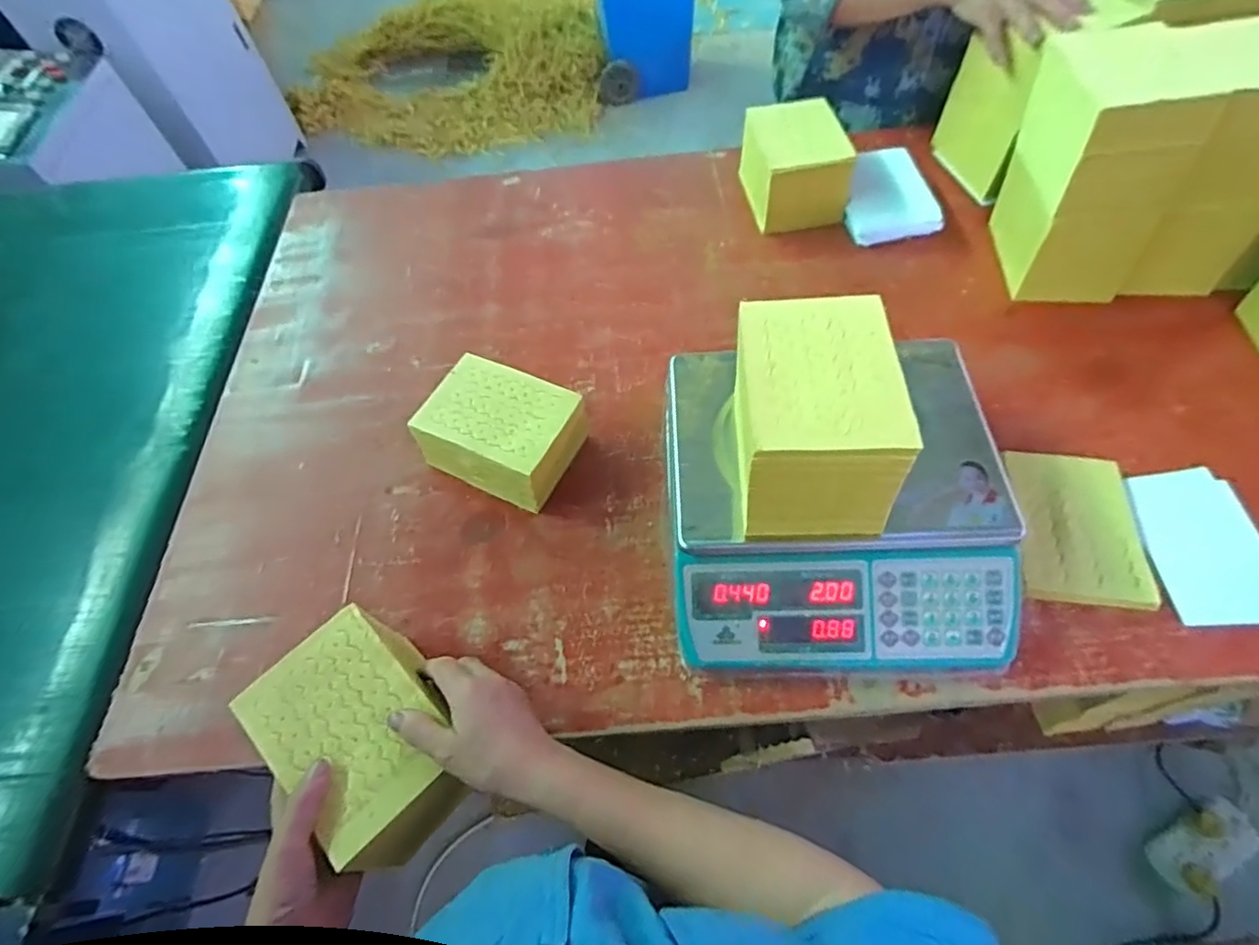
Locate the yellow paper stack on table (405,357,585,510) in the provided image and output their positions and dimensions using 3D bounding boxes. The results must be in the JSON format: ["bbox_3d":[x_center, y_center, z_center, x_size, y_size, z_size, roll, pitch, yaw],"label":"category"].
[{"bbox_3d":[-0.145,-0.048,0.678,0.158,0.084,0.126,23,64,17],"label":"yellow paper stack on table"}]

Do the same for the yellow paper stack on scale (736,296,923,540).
[{"bbox_3d":[0.157,-0.049,0.513,0.120,0.105,0.180,-1,60,4],"label":"yellow paper stack on scale"}]

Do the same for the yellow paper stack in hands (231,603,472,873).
[{"bbox_3d":[-0.212,0.216,0.495,0.120,0.087,0.164,-42,65,-18],"label":"yellow paper stack in hands"}]

